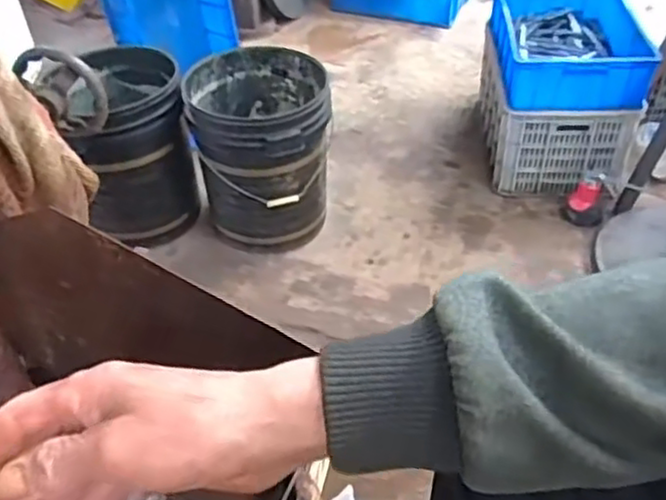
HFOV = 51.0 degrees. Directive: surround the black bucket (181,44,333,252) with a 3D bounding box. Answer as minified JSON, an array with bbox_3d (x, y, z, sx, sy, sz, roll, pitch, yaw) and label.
[{"bbox_3d":[-0.183,-0.259,1.816,0.328,0.378,0.342,-4,43,-2],"label":"black bucket"}]

